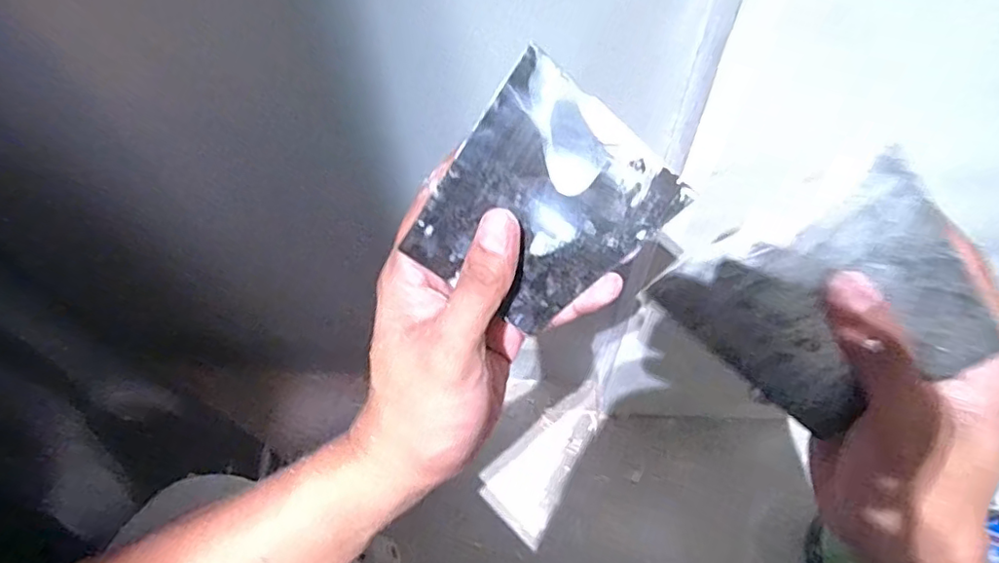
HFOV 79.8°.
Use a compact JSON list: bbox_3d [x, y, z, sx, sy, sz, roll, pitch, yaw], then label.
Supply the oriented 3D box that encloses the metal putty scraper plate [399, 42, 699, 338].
[{"bbox_3d":[0.018,-0.030,0.256,0.096,0.093,0.004,-47,25,17],"label":"metal putty scraper plate"}]

